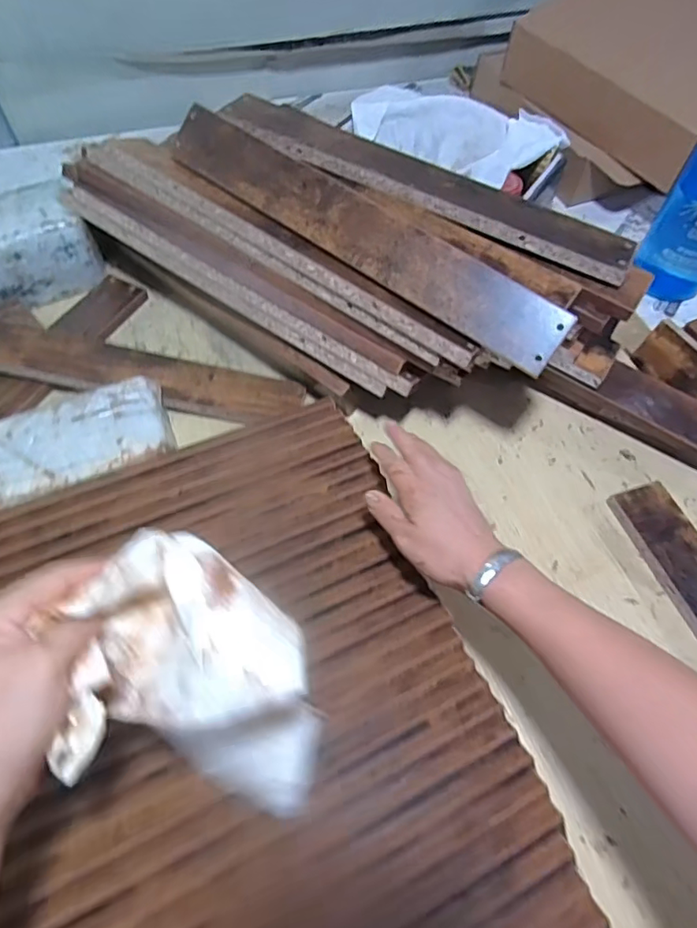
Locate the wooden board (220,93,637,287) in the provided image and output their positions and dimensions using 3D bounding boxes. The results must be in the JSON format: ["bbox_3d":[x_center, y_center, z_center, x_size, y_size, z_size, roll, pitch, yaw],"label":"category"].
[{"bbox_3d":[0.078,-0.300,0.582,0.449,0.027,0.074,26,62,12],"label":"wooden board"}]

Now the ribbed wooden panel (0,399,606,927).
[{"bbox_3d":[-0.112,0.220,0.400,0.454,0.025,0.533,-23,64,-15],"label":"ribbed wooden panel"}]

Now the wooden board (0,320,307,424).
[{"bbox_3d":[-0.280,-0.112,0.625,0.454,0.022,0.067,13,62,0],"label":"wooden board"}]

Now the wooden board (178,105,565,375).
[{"bbox_3d":[0.002,-0.232,0.540,0.456,0.010,0.069,38,99,14],"label":"wooden board"}]

